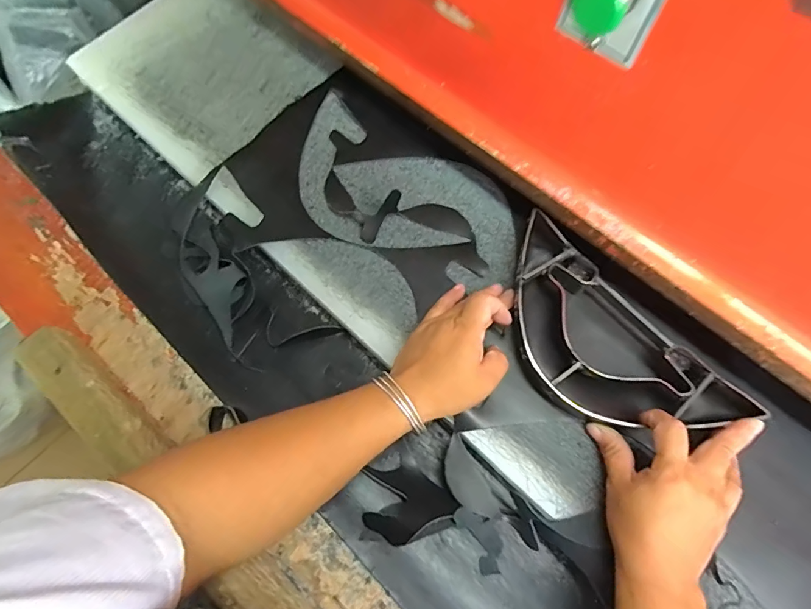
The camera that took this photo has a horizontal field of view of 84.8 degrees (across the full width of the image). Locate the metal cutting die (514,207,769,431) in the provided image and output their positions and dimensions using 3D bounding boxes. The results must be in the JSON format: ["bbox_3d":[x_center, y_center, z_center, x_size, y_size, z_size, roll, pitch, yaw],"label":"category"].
[{"bbox_3d":[0.172,0.038,0.416,0.122,0.039,0.250,-37,74,-12],"label":"metal cutting die"}]

